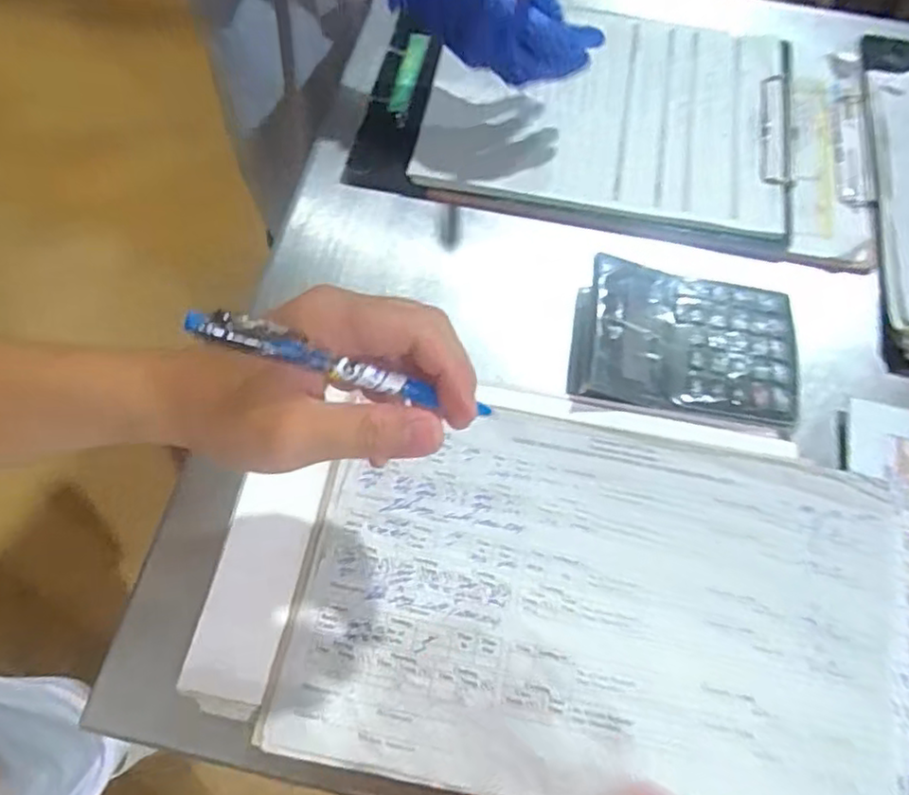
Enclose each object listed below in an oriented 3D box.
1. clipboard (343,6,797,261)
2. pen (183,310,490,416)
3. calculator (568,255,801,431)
[{"bbox_3d":[0.107,-0.242,0.550,0.344,0.016,0.246,10,66,1],"label":"clipboard"},{"bbox_3d":[-0.042,-0.011,0.271,0.127,0.010,0.010,19,63,-26],"label":"pen"},{"bbox_3d":[0.159,-0.039,0.451,0.149,0.023,0.104,8,66,0],"label":"calculator"}]

